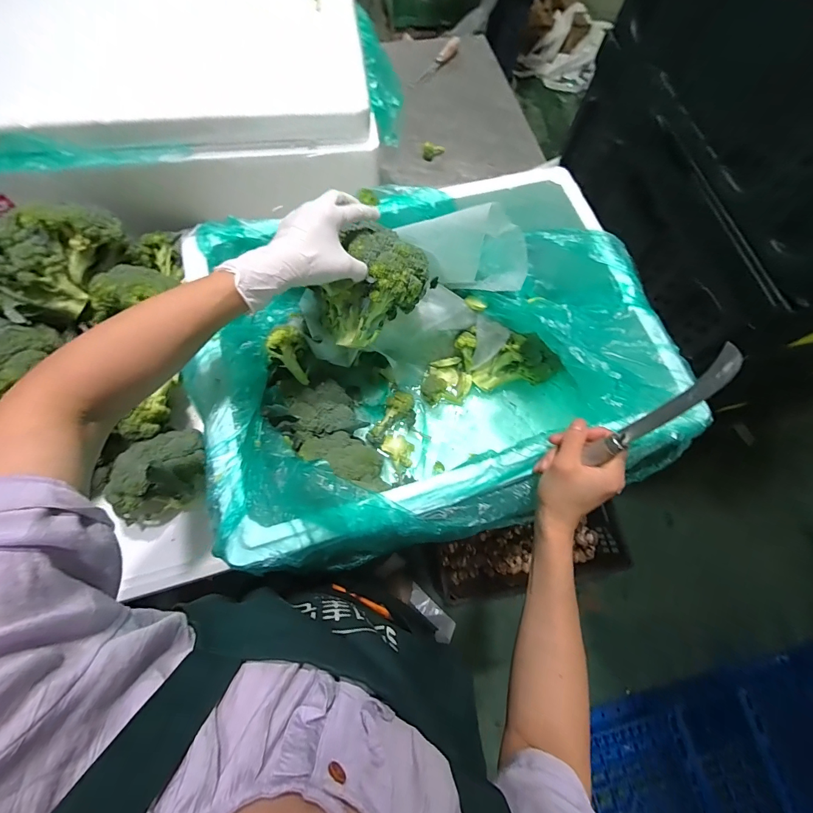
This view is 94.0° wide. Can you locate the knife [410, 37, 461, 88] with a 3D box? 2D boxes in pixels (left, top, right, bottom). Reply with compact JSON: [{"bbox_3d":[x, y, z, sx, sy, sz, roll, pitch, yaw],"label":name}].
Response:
[{"bbox_3d":[0.083,-0.887,0.971,0.034,0.013,0.235,30,72,8],"label":"knife"}]

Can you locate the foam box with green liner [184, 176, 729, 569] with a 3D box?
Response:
[{"bbox_3d":[0.024,-0.058,0.539,0.567,0.234,0.431,-16,72,-8],"label":"foam box with green liner"}]

